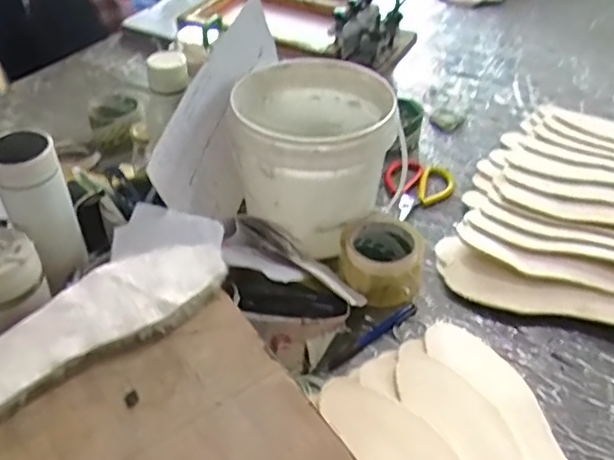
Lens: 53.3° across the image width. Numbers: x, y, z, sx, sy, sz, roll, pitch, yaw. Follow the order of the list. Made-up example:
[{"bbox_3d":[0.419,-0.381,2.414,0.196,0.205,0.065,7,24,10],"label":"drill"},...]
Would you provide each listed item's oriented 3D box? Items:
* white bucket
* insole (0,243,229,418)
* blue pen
[{"bbox_3d":[0.014,-0.095,0.822,0.211,0.179,0.224,1,40,-1],"label":"white bucket"},{"bbox_3d":[-0.209,0.085,0.569,0.280,0.019,0.095,-27,48,-20],"label":"insole"},{"bbox_3d":[0.078,0.127,0.736,0.129,0.017,0.015,-32,52,-18],"label":"blue pen"}]

